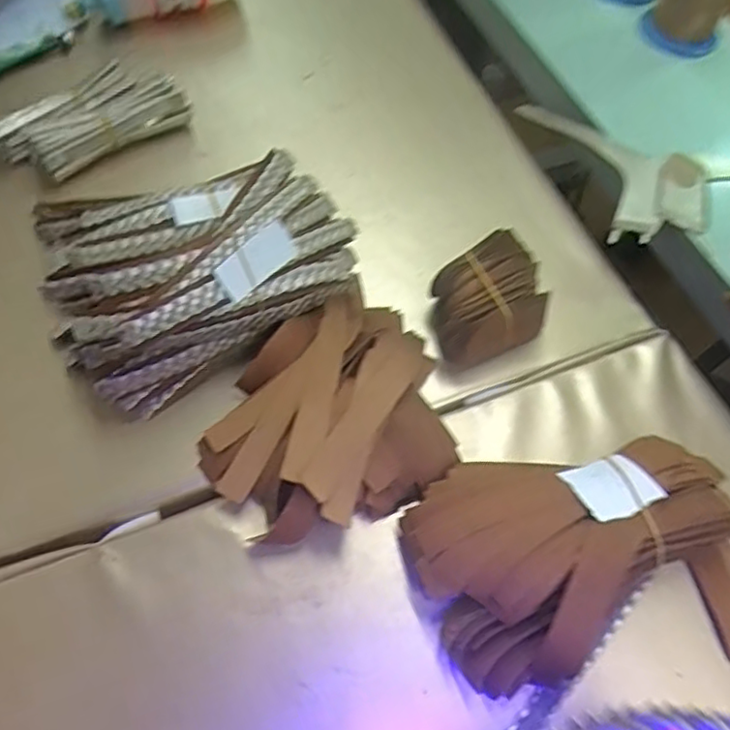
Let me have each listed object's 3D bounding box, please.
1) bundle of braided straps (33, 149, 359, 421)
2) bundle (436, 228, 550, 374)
[{"bbox_3d":[-0.122,-0.081,0.424,0.192,0.078,0.163,-30,65,-17],"label":"bundle of braided straps"},{"bbox_3d":[0.077,-0.039,0.418,0.076,0.054,0.060,-20,63,-12],"label":"bundle"}]

